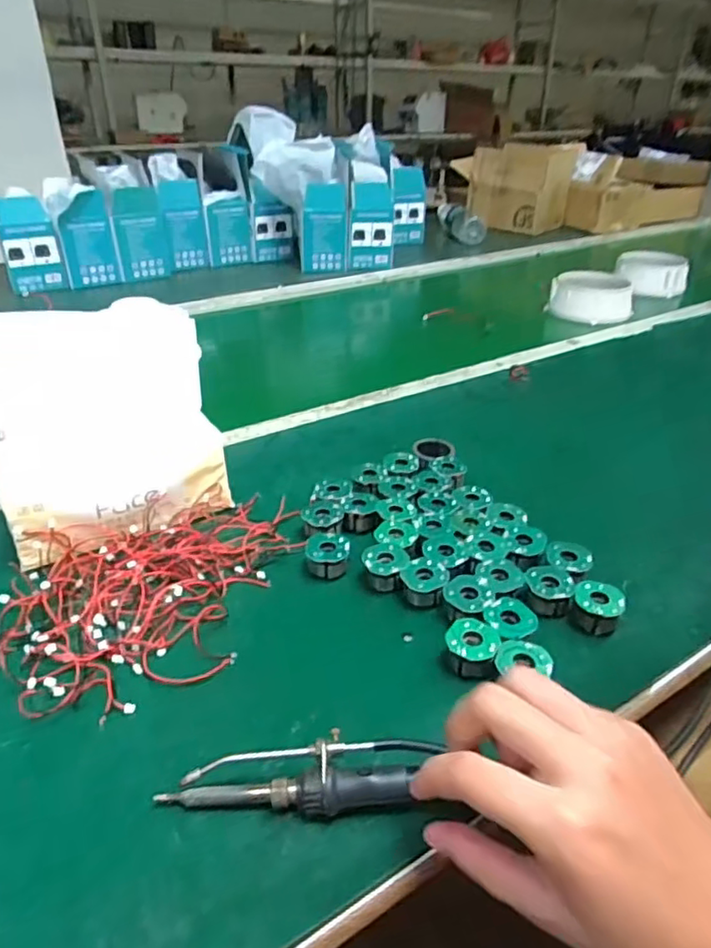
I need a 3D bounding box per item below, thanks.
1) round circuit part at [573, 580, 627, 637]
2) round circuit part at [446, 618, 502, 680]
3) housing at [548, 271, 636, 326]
[{"bbox_3d":[0.157,0.087,0.393,0.030,0.025,0.026,18,37,23],"label":"round circuit part"},{"bbox_3d":[0.072,0.105,0.365,0.033,0.021,0.031,1,33,-1],"label":"round circuit part"},{"bbox_3d":[0.387,-0.296,0.985,0.125,0.061,0.076,11,34,15],"label":"housing"}]

